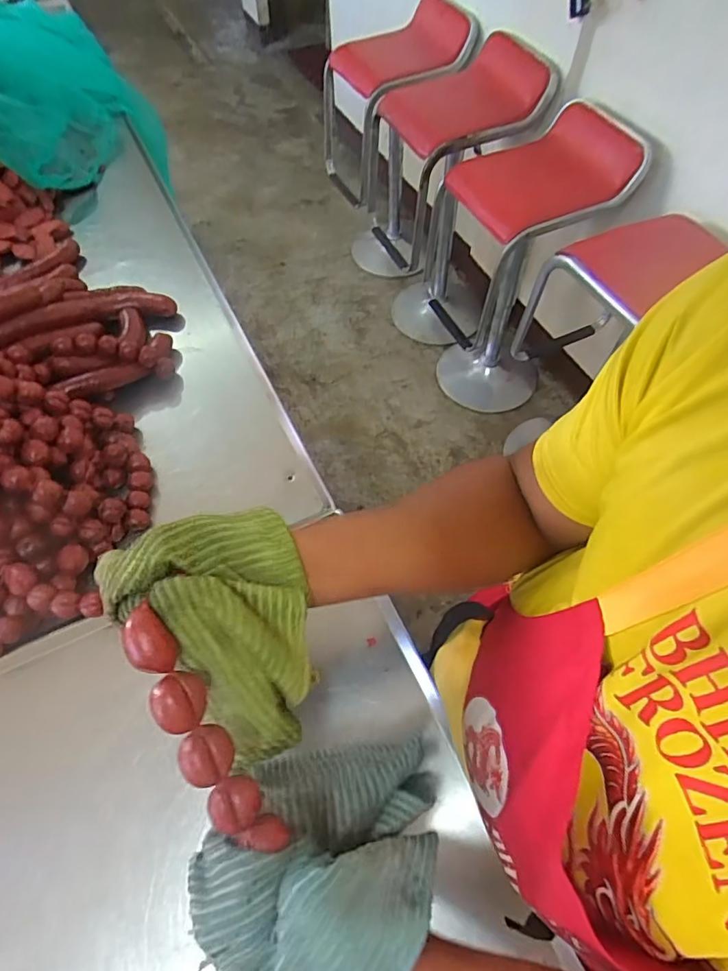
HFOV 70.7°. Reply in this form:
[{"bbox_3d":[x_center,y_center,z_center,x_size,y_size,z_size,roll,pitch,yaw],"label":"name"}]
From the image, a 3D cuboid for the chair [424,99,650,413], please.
[{"bbox_3d":[0.492,-0.753,1.762,0.513,0.838,0.596,-1,59,0],"label":"chair"}]

